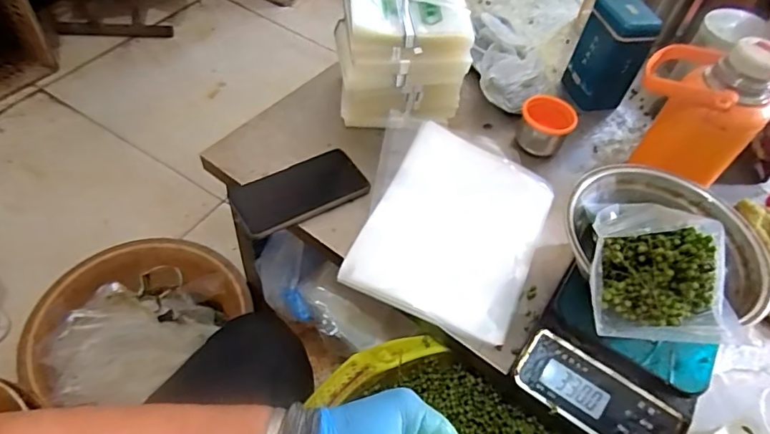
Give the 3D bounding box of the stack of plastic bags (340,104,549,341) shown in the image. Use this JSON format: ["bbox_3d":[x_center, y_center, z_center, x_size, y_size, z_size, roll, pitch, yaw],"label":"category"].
[{"bbox_3d":[0.068,0.000,0.608,0.216,0.021,0.248,22,54,11],"label":"stack of plastic bags"}]

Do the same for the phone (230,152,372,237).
[{"bbox_3d":[-0.100,-0.030,0.614,0.153,0.005,0.080,-23,58,-21],"label":"phone"}]

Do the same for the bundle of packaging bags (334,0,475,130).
[{"bbox_3d":[0.022,-0.207,0.669,0.158,0.141,0.126,1,53,-5],"label":"bundle of packaging bags"}]

